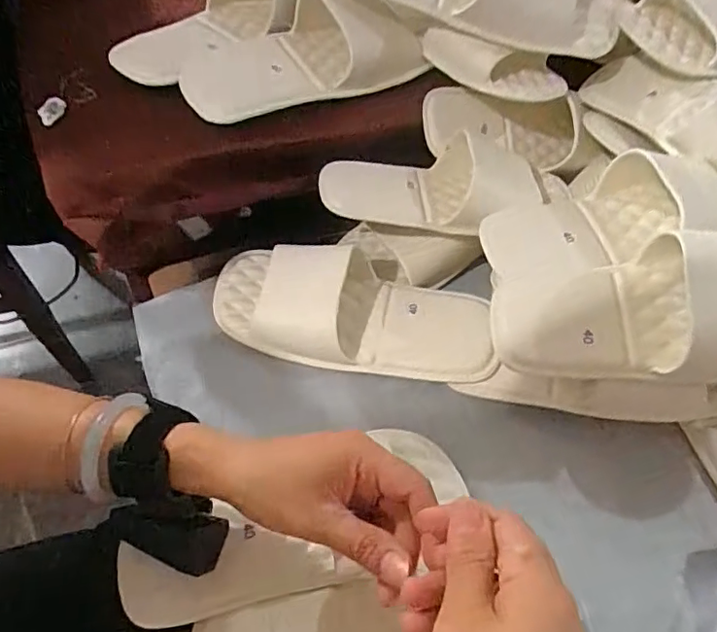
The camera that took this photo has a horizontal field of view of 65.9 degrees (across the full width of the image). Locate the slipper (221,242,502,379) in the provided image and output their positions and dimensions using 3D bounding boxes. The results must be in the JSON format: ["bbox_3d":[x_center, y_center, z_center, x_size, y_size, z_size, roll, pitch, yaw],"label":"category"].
[{"bbox_3d":[-0.006,-0.009,0.467,0.237,0.051,0.101,10,53,2],"label":"slipper"}]

